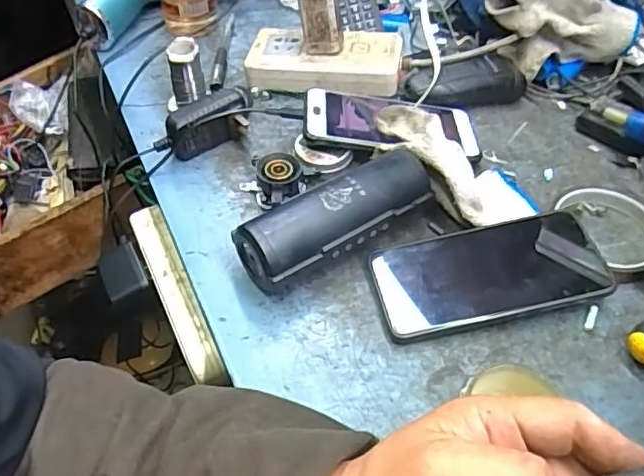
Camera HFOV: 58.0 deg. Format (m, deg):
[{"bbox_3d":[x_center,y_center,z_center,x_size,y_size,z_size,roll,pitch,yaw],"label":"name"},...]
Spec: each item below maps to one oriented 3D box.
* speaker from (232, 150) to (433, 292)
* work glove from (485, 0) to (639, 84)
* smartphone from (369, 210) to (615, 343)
[{"bbox_3d":[0.013,-0.012,0.435,0.151,0.053,0.046,-28,55,-22],"label":"speaker"},{"bbox_3d":[0.232,-0.215,0.563,0.137,0.115,0.060,-6,50,-6],"label":"work glove"},{"bbox_3d":[0.120,0.025,0.421,0.158,0.011,0.078,-12,52,-4],"label":"smartphone"}]

